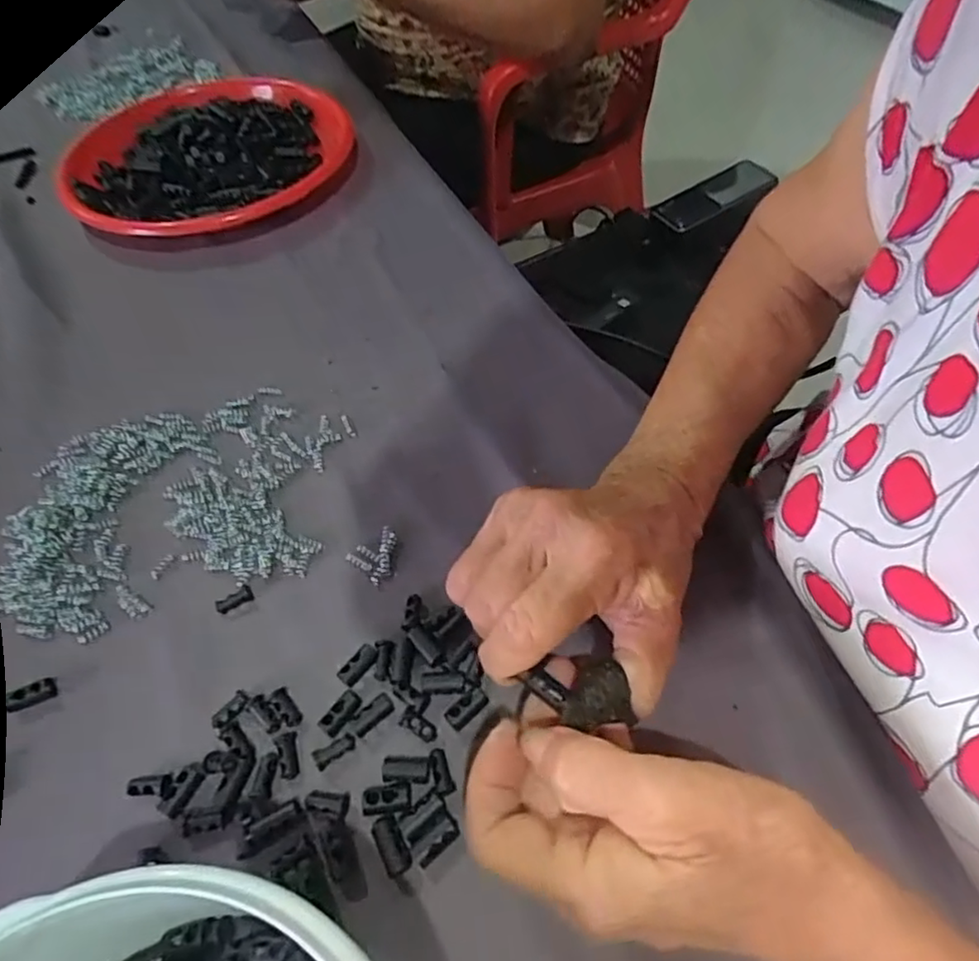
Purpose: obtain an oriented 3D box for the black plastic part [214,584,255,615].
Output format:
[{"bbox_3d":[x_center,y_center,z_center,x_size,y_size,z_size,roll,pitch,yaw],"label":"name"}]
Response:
[{"bbox_3d":[-0.121,0.056,0.304,0.017,0.004,0.008,-28,57,-16],"label":"black plastic part"}]

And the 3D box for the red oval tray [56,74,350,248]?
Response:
[{"bbox_3d":[-0.223,-0.259,0.521,0.220,0.046,0.202,-16,54,-8],"label":"red oval tray"}]

